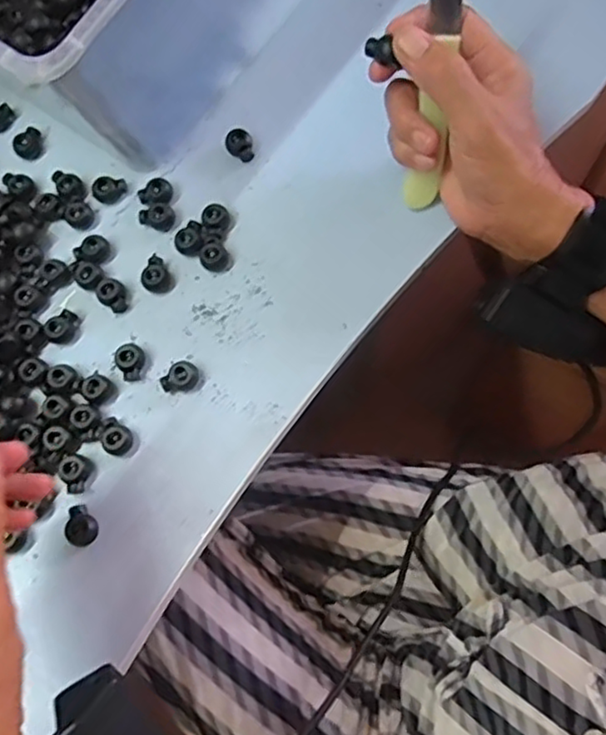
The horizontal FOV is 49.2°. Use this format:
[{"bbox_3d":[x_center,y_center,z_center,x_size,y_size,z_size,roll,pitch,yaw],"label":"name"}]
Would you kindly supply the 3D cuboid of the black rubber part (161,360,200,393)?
[{"bbox_3d":[-0.072,0.007,0.393,0.022,0.013,0.016,-41,74,-12],"label":"black rubber part"}]

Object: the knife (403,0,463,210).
[{"bbox_3d":[0.074,-0.167,0.366,0.020,0.166,0.018,4,37,4],"label":"knife"}]

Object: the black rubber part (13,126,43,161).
[{"bbox_3d":[-0.190,-0.155,0.457,0.017,0.011,0.020,-7,70,0],"label":"black rubber part"}]

